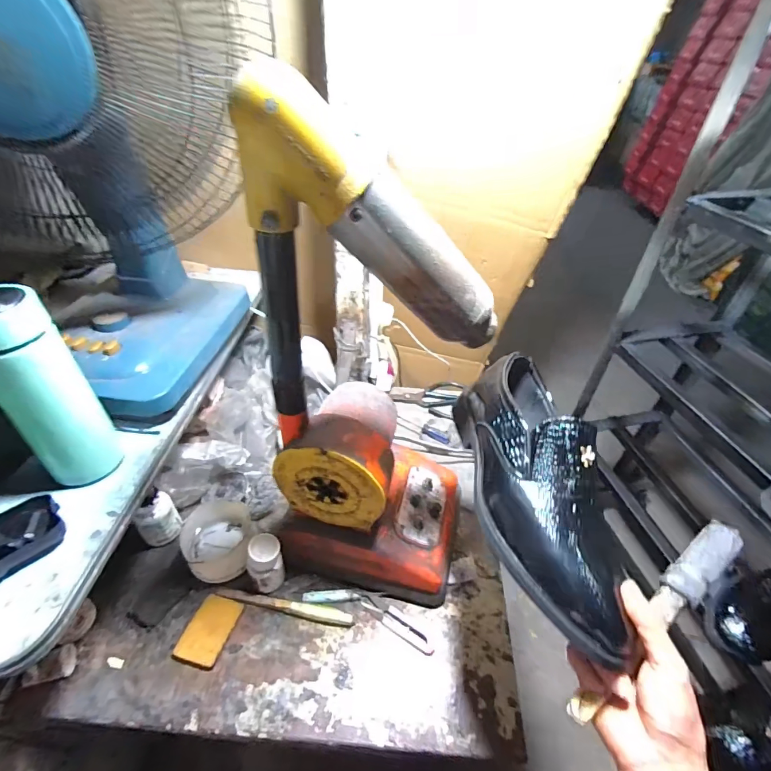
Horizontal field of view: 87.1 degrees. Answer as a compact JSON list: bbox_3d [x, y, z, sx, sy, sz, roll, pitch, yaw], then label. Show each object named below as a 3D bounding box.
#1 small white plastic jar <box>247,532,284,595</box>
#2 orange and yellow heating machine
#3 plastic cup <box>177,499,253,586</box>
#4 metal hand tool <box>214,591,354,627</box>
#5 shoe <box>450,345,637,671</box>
[{"bbox_3d":[-0.151,0.227,0.513,0.042,0.084,0.039,2,42,-2],"label":"small white plastic jar"},{"bbox_3d":[-0.005,0.021,0.421,0.216,0.529,0.159,10,42,7],"label":"orange and yellow heating machine"},{"bbox_3d":[-0.223,0.209,0.548,0.089,0.062,0.094,2,42,-2],"label":"plastic cup"},{"bbox_3d":[-0.127,0.277,0.512,0.174,0.014,0.017,8,42,5],"label":"metal hand tool"},{"bbox_3d":[0.133,0.084,0.361,0.094,0.080,0.258,-1,48,-5],"label":"shoe"}]

